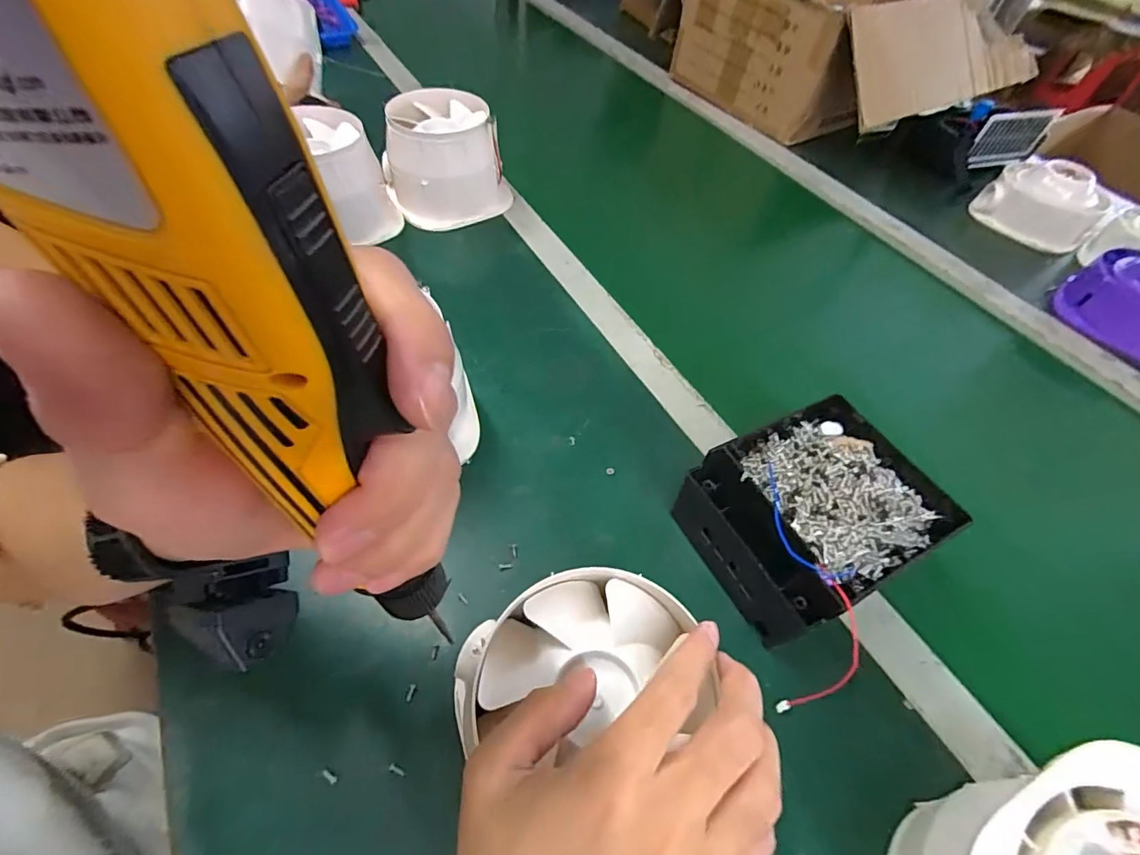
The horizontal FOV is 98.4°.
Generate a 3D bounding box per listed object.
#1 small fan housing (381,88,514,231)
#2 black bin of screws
[{"bbox_3d":[-0.146,-0.327,0.594,0.127,0.092,0.133,-14,57,-15],"label":"small fan housing"},{"bbox_3d":[0.165,0.061,0.348,0.158,0.072,0.121,-21,59,-20],"label":"black bin of screws"}]

